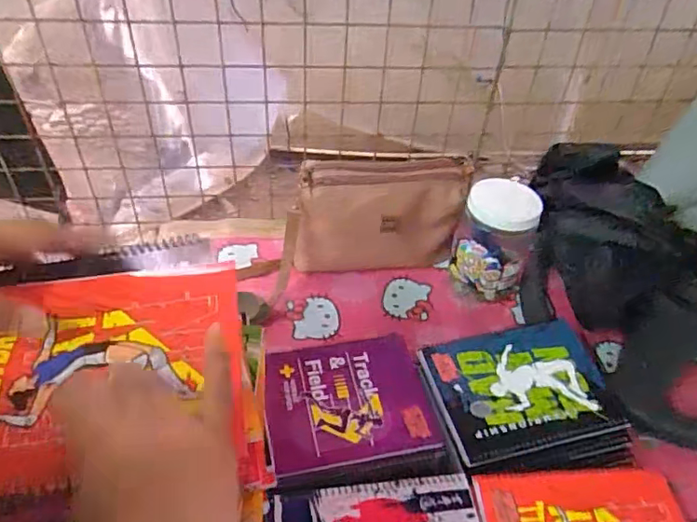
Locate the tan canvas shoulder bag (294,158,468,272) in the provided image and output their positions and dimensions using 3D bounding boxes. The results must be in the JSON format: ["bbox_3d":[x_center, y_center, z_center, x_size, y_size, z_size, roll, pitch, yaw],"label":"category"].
[{"bbox_3d":[0.043,-0.063,0.804,0.242,0.159,0.062,-2,44,-7],"label":"tan canvas shoulder bag"}]

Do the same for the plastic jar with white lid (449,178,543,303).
[{"bbox_3d":[0.213,-0.030,0.792,0.100,0.160,0.104,2,44,-2],"label":"plastic jar with white lid"}]

